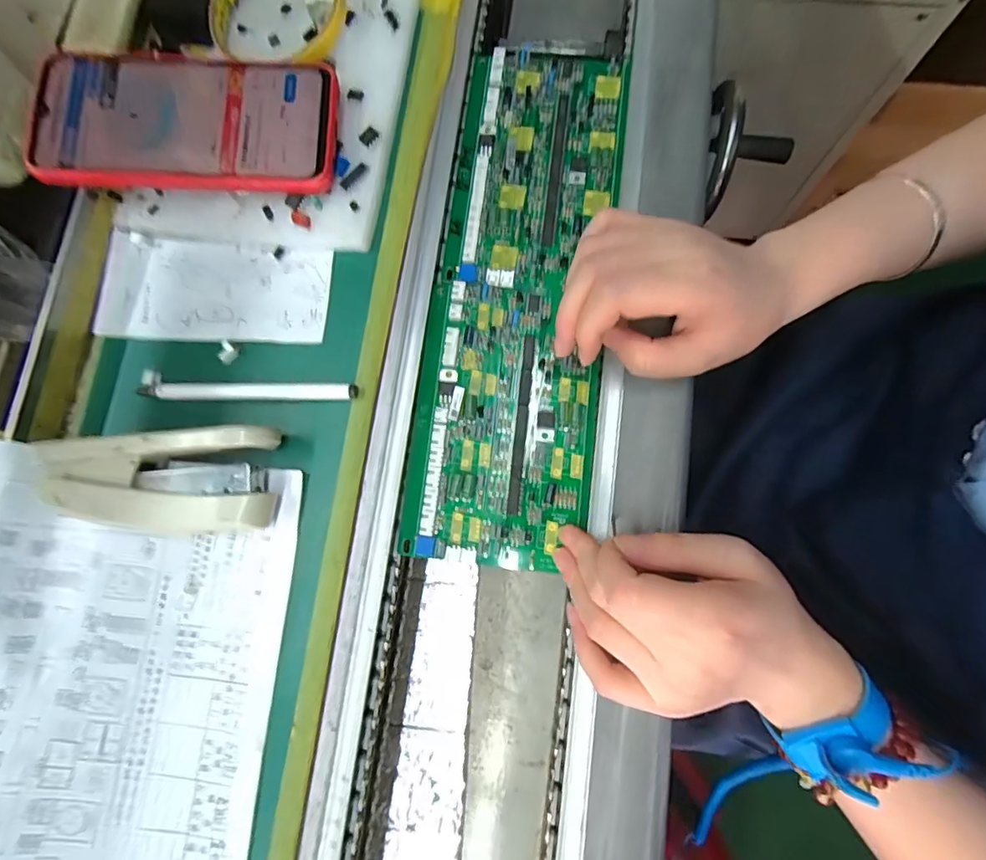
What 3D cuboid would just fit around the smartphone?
[{"bbox_3d":[-0.170,-0.173,0.294,0.160,0.011,0.080,0,81,-3],"label":"smartphone"}]

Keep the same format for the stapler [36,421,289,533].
[{"bbox_3d":[-0.168,0.025,0.267,0.112,0.025,0.050,-1,78,3],"label":"stapler"}]

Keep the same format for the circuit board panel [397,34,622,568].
[{"bbox_3d":[0.016,-0.079,0.304,0.096,0.012,0.306,7,80,1],"label":"circuit board panel"}]

